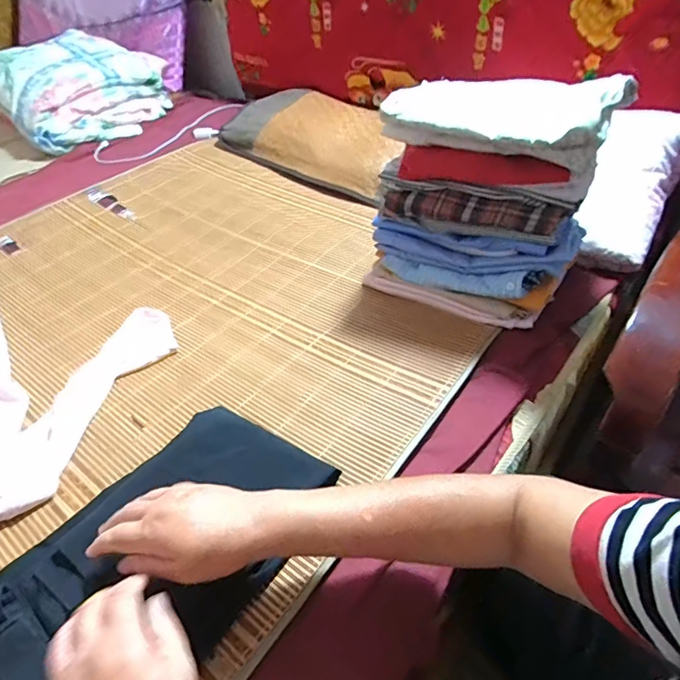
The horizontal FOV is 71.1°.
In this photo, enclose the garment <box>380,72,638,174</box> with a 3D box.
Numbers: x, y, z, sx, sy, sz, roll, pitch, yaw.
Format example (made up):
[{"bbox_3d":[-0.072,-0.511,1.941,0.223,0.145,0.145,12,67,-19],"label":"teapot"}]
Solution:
[{"bbox_3d":[0.222,-0.317,0.656,0.302,0.075,0.169,19,47,22],"label":"garment"}]

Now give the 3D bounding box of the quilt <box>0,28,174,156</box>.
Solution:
[{"bbox_3d":[-0.782,-0.779,1.459,0.425,0.197,0.490,29,52,31],"label":"quilt"}]

